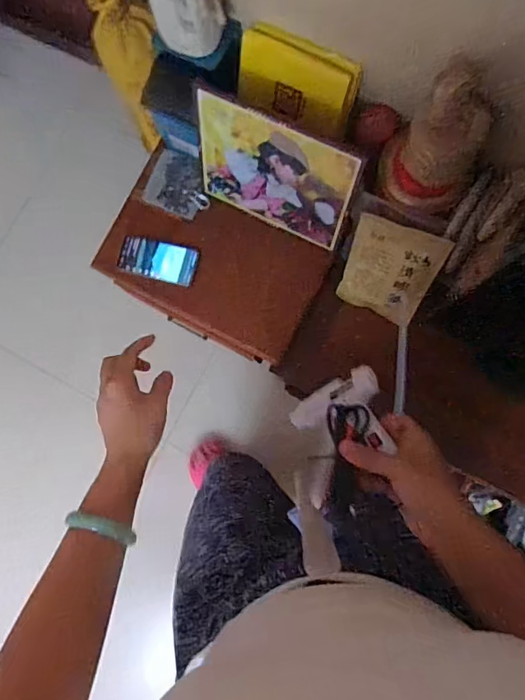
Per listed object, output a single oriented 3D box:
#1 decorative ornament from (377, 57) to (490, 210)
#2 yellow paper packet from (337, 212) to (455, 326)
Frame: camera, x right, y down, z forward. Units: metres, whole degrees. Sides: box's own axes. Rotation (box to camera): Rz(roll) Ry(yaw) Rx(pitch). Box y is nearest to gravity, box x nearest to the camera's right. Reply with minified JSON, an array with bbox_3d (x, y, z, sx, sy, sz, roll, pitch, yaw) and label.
[{"bbox_3d":[0.254,-0.302,0.707,0.135,0.212,0.122,18,85,7],"label":"decorative ornament"},{"bbox_3d":[0.236,-0.146,0.898,0.159,0.211,0.013,27,52,13],"label":"yellow paper packet"}]

